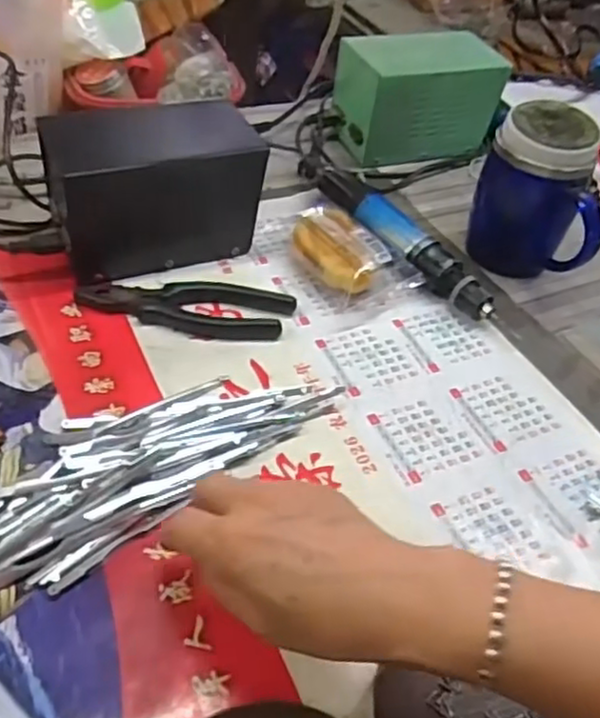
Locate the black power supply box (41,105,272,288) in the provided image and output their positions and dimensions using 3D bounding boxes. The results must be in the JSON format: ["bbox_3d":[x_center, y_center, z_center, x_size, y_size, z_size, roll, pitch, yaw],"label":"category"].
[{"bbox_3d":[-0.119,-0.143,0.568,0.162,0.113,0.087,-15,47,-22],"label":"black power supply box"}]

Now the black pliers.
[{"bbox_3d":[-0.088,-0.043,0.535,0.163,0.016,0.045,6,43,-1],"label":"black pliers"}]

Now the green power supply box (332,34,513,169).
[{"bbox_3d":[0.128,-0.284,0.737,0.160,0.113,0.087,-11,46,-18],"label":"green power supply box"}]

